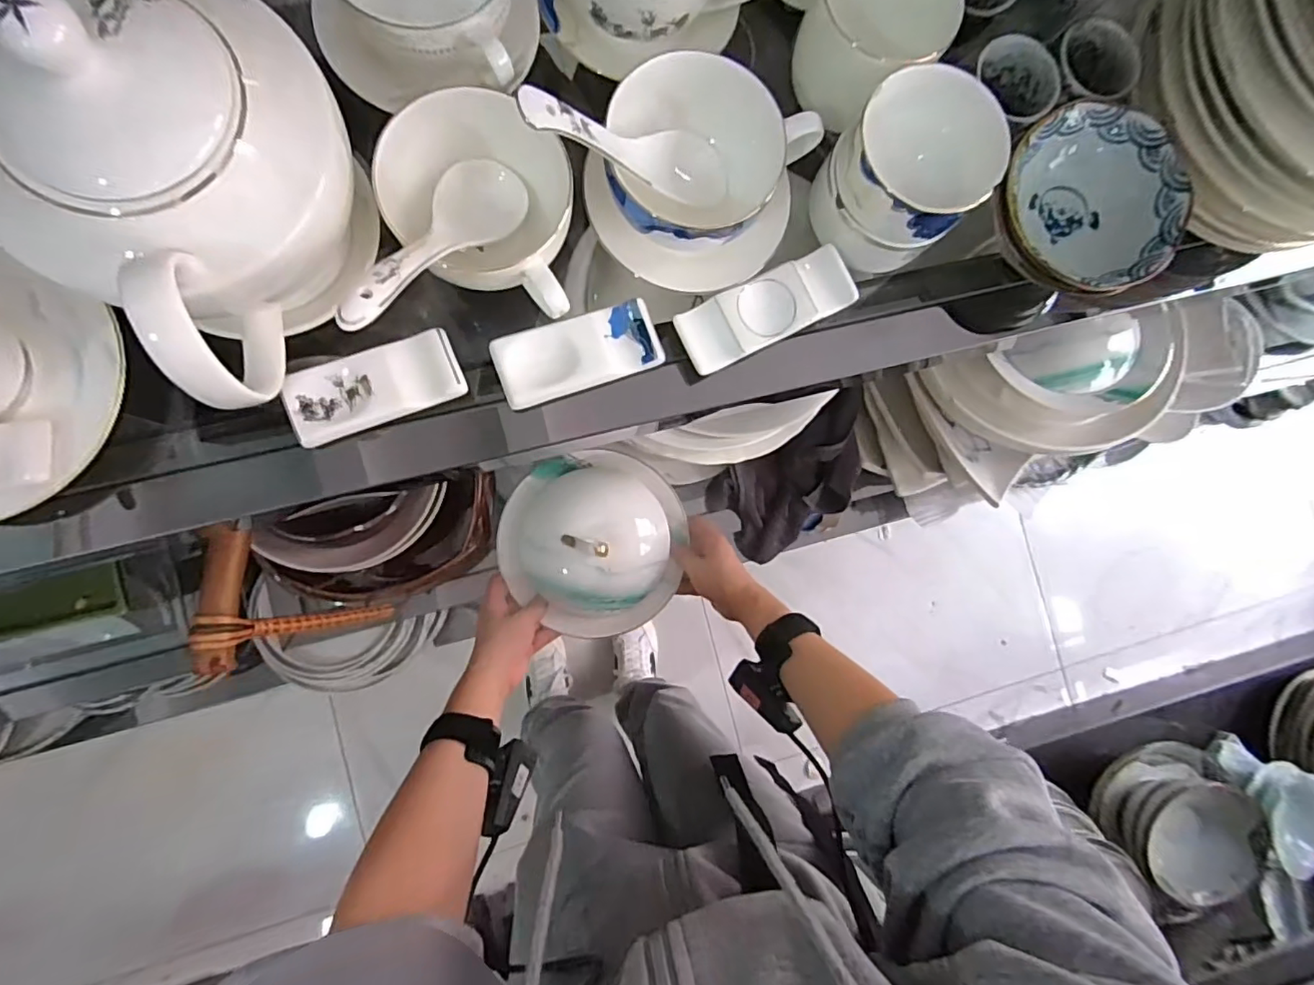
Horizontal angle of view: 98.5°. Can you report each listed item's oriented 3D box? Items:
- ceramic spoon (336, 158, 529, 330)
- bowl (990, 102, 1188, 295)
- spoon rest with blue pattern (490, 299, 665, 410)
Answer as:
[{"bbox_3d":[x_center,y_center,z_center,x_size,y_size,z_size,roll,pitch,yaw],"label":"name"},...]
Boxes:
[{"bbox_3d":[-0.097,-0.115,0.253,0.038,0.023,0.135,19,46,-5],"label":"ceramic spoon"},{"bbox_3d":[0.237,-0.159,0.316,0.097,0.031,0.099,0,87,-7],"label":"bowl"},{"bbox_3d":[-0.041,-0.074,0.300,0.086,0.008,0.037,-21,89,-7],"label":"spoon rest with blue pattern"}]

